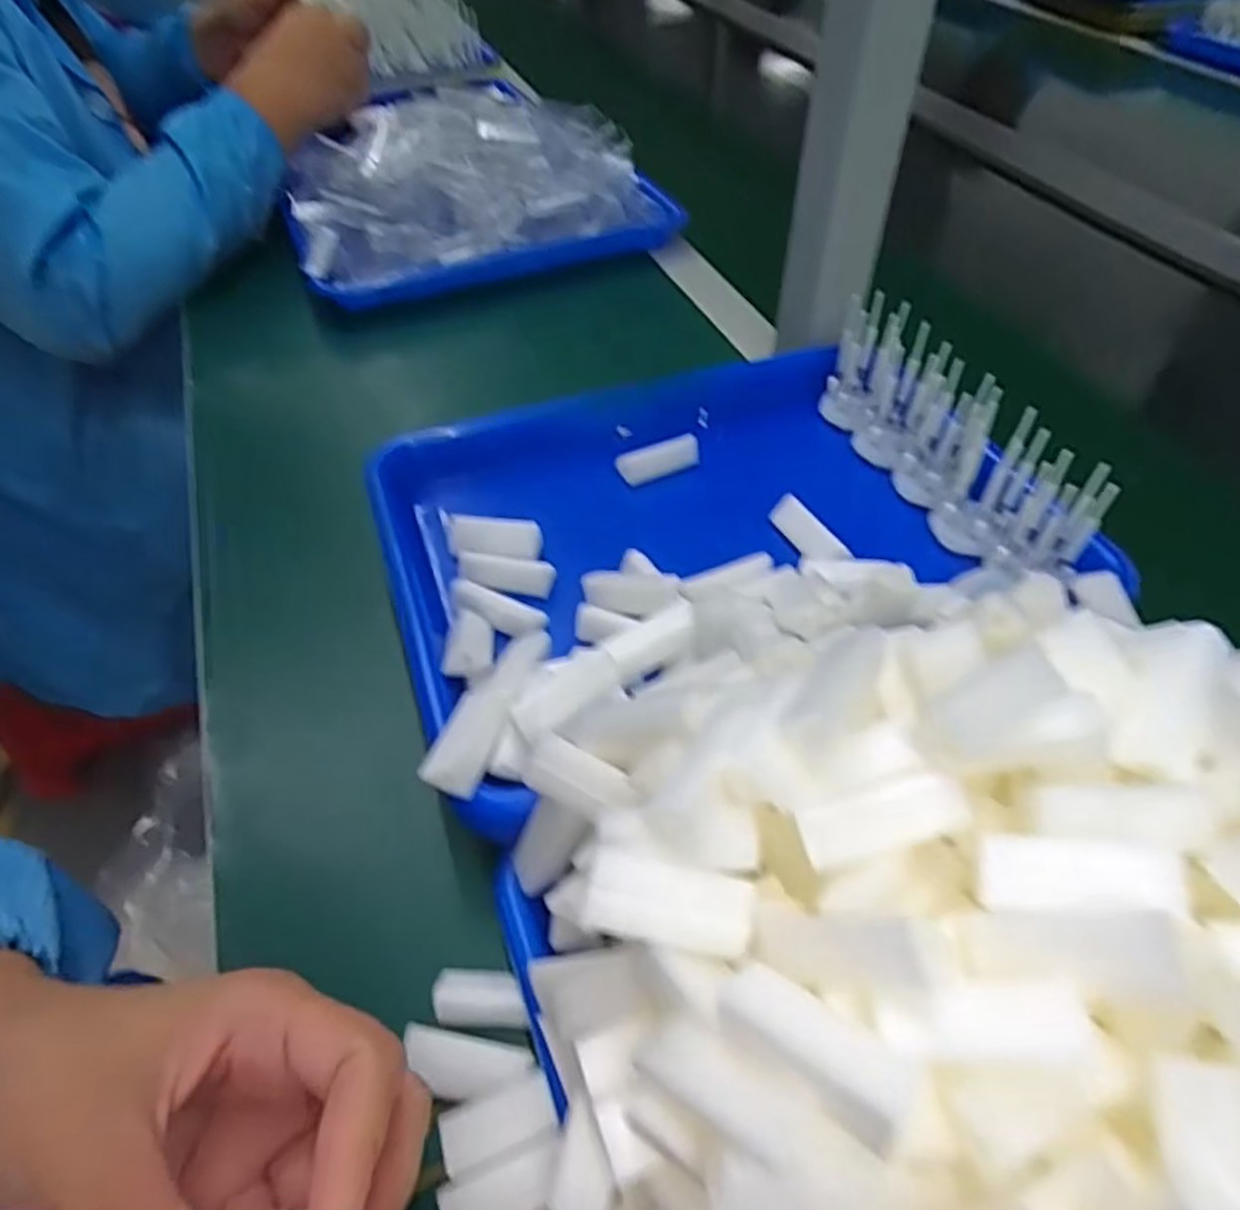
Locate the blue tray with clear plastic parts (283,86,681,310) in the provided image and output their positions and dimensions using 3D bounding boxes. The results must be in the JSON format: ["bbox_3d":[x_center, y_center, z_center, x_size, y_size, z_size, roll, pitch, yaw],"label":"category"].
[{"bbox_3d":[-0.135,-0.372,0.710,0.322,0.102,0.213,-19,51,-16],"label":"blue tray with clear plastic parts"}]

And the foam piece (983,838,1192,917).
[{"bbox_3d":[0.113,0.067,0.196,0.044,0.009,0.017,-3,46,16],"label":"foam piece"}]

